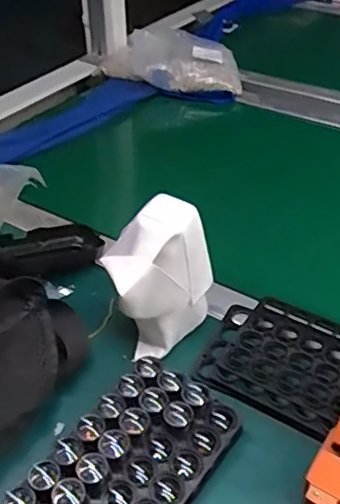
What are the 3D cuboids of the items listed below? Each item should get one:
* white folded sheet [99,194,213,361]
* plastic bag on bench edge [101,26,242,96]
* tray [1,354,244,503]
[{"bbox_3d":[-0.012,0.024,0.513,0.099,0.118,0.067,-30,46,-30],"label":"white folded sheet"},{"bbox_3d":[0.000,-0.341,1.023,0.244,0.060,0.178,1,39,5],"label":"plastic bag on bench edge"},{"bbox_3d":[-0.038,0.164,0.410,0.097,0.036,0.189,24,46,29],"label":"tray"}]

